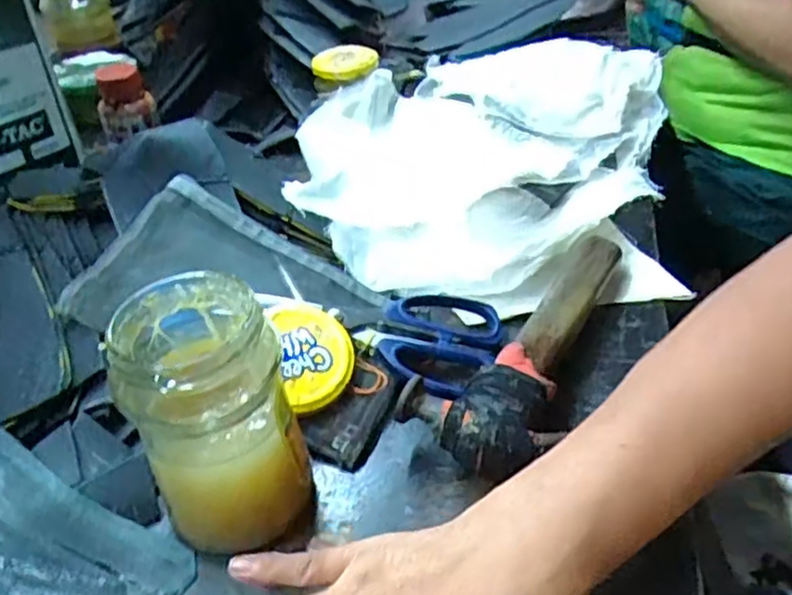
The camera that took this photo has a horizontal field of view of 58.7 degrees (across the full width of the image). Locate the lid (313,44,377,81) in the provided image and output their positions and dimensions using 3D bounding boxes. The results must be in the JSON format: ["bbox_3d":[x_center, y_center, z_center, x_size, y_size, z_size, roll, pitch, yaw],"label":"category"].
[{"bbox_3d":[-0.045,-0.215,0.641,0.051,0.015,0.048,-1,37,1],"label":"lid"}]

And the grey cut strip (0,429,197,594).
[{"bbox_3d":[-0.176,0.114,0.364,0.152,0.007,0.049,26,44,6],"label":"grey cut strip"}]

